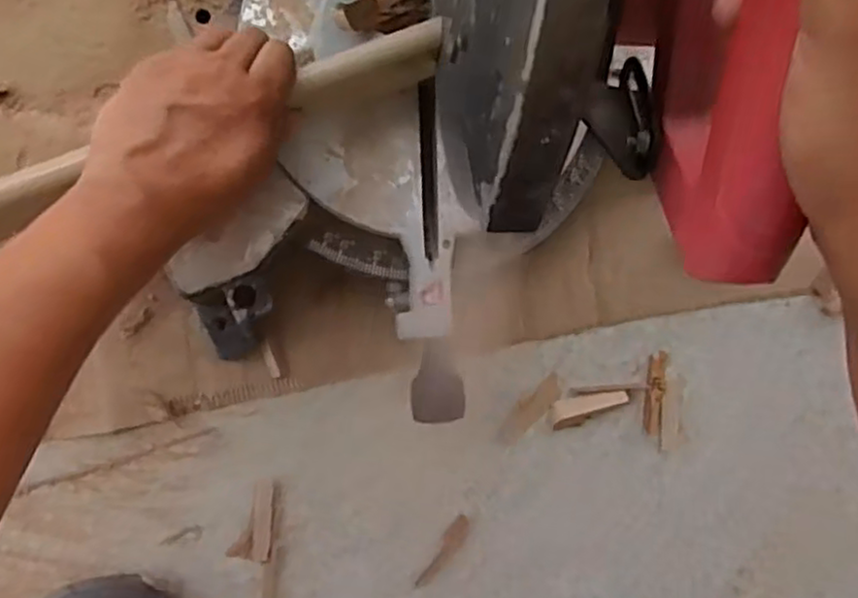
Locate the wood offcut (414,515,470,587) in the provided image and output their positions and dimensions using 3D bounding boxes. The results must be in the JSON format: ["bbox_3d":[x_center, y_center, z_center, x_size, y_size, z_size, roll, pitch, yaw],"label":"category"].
[{"bbox_3d":[0.013,0.214,0.587,0.018,0.009,0.066,37,85,-8],"label":"wood offcut"}]

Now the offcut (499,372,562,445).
[{"bbox_3d":[0.088,0.096,0.602,0.071,0.005,0.022,-44,98,-6],"label":"offcut"}]

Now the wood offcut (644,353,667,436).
[{"bbox_3d":[0.200,0.084,0.617,0.018,0.004,0.073,5,90,-10],"label":"wood offcut"}]

